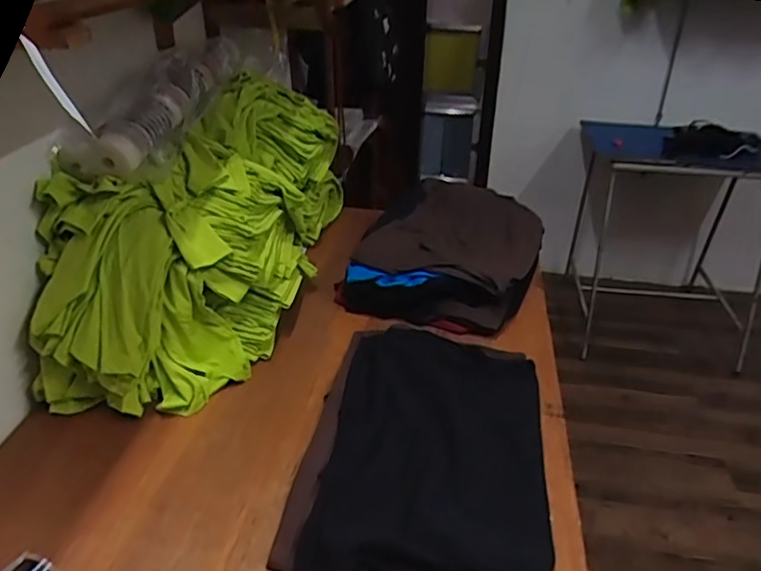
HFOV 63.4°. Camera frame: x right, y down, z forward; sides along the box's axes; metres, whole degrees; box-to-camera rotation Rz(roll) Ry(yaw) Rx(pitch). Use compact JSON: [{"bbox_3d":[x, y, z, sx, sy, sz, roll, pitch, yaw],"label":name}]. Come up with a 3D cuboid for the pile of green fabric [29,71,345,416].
[{"bbox_3d":[-0.321,-0.104,1.212,0.324,0.397,0.743,11,32,14],"label":"pile of green fabric"}]

